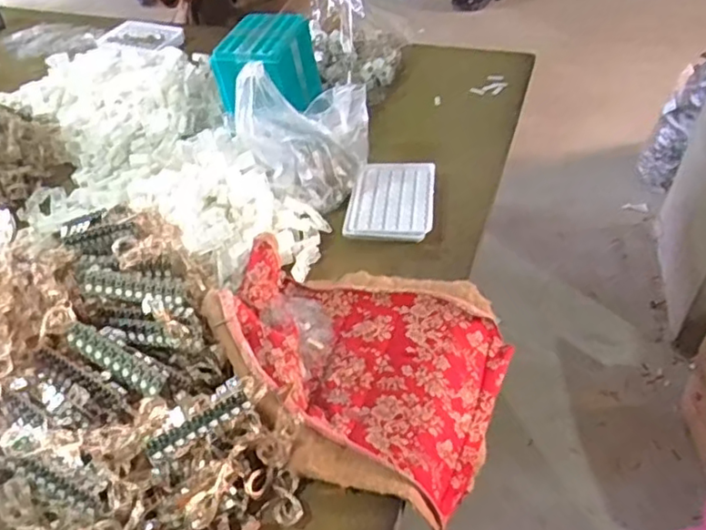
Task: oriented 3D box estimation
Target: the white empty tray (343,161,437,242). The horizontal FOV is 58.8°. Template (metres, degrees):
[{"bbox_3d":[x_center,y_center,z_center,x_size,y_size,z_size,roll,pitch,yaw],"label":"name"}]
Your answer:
[{"bbox_3d":[0.048,-0.078,0.762,0.099,0.015,0.142,3,44,8],"label":"white empty tray"}]

